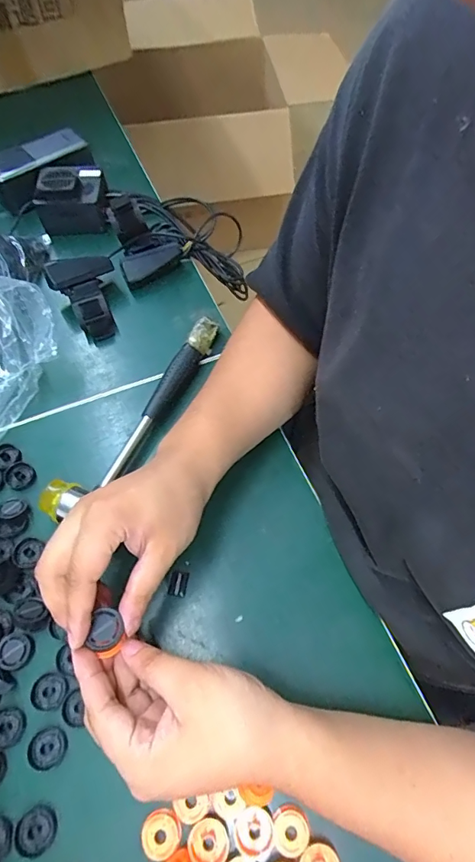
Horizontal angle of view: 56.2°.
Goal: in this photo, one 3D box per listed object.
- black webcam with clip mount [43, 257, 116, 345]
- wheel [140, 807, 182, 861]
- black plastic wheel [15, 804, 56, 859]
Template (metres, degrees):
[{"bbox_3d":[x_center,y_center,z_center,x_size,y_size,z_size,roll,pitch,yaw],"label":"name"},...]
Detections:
[{"bbox_3d":[-0.160,-0.150,0.489,0.069,0.052,0.086,-28,66,-12],"label":"black webcam with clip mount"},{"bbox_3d":[-0.050,0.262,0.290,0.024,0.010,0.023,-1,63,1],"label":"wheel"},{"bbox_3d":[-0.133,0.264,0.293,0.025,0.007,0.024,-1,63,1],"label":"black plastic wheel"}]

